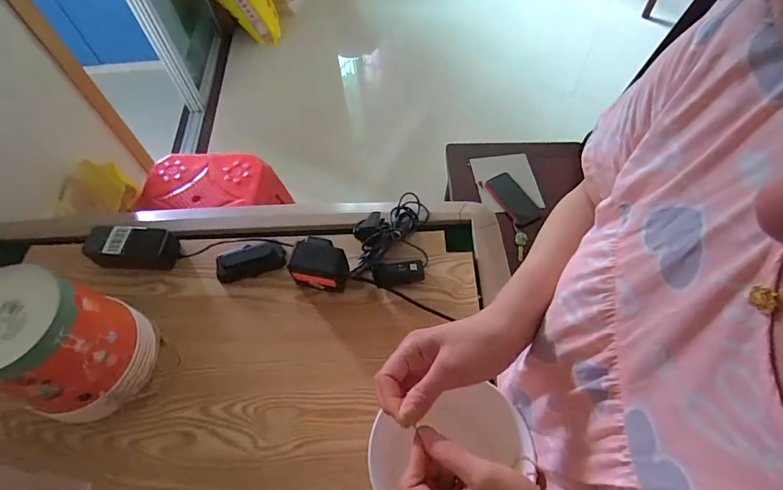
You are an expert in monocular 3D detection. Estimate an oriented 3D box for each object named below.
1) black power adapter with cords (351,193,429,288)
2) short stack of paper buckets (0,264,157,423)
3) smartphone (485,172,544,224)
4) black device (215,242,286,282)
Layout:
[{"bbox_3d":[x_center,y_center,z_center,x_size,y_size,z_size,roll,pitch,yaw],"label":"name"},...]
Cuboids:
[{"bbox_3d":[-0.001,-0.019,0.691,0.125,0.044,0.173,-4,58,1],"label":"black power adapter with cords"},{"bbox_3d":[-0.413,0.127,0.545,0.147,0.181,0.140,-39,64,-19],"label":"short stack of paper buckets"},{"bbox_3d":[0.325,-0.124,1.141,0.077,0.017,0.165,-27,61,-12],"label":"smartphone"},{"bbox_3d":[-0.229,0.026,0.697,0.112,0.030,0.044,-11,59,-3],"label":"black device"}]

